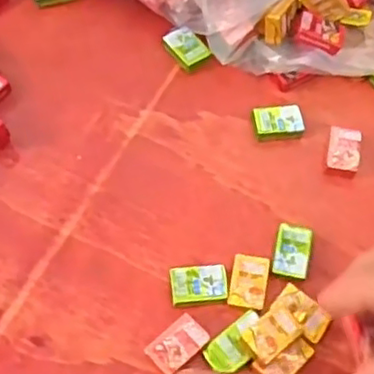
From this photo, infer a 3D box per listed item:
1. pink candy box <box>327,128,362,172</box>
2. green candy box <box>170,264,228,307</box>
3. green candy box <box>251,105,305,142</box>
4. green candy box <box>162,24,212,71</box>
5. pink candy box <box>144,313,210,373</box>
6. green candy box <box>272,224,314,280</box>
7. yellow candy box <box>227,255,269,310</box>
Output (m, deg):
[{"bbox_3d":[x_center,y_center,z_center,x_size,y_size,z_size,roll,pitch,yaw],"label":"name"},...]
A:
[{"bbox_3d":[0.081,-0.019,0.340,0.016,0.009,0.023,10,63,1],"label":"pink candy box"},{"bbox_3d":[0.006,0.046,0.303,0.026,0.007,0.017,-6,64,-7],"label":"green candy box"},{"bbox_3d":[0.048,-0.035,0.346,0.025,0.007,0.018,-5,63,-6],"label":"green candy box"},{"bbox_3d":[-0.001,-0.077,0.364,0.018,0.008,0.025,-33,70,-19],"label":"green candy box"},{"bbox_3d":[-0.004,0.070,0.290,0.026,0.008,0.017,-39,72,-20],"label":"pink candy box"},{"bbox_3d":[0.051,0.031,0.313,0.017,0.007,0.026,11,63,2],"label":"green candy box"},{"bbox_3d":[0.029,0.043,0.303,0.016,0.004,0.026,12,63,2],"label":"yellow candy box"}]

